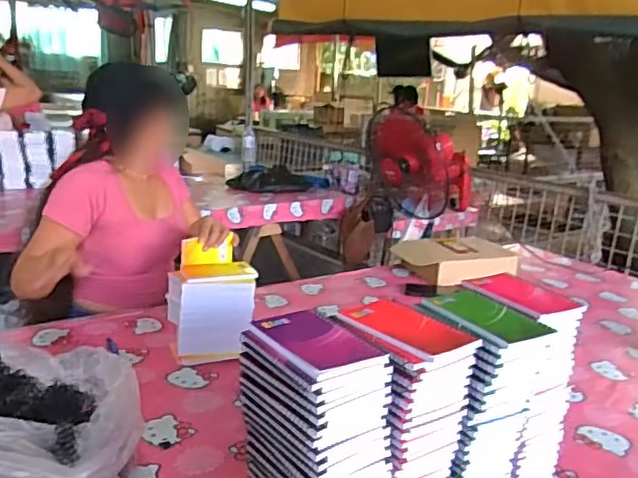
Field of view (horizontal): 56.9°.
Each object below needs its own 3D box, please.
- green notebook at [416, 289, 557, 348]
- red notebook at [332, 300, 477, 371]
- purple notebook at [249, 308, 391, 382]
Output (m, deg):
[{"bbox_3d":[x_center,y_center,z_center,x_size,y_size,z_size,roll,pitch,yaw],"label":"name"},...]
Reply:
[{"bbox_3d":[0.185,0.088,0.666,0.098,0.018,0.125,-8,19,-34],"label":"green notebook"},{"bbox_3d":[0.090,0.095,0.613,0.092,0.016,0.125,-9,19,-36],"label":"red notebook"},{"bbox_3d":[-0.004,0.098,0.577,0.091,0.010,0.133,-8,18,-33],"label":"purple notebook"}]

